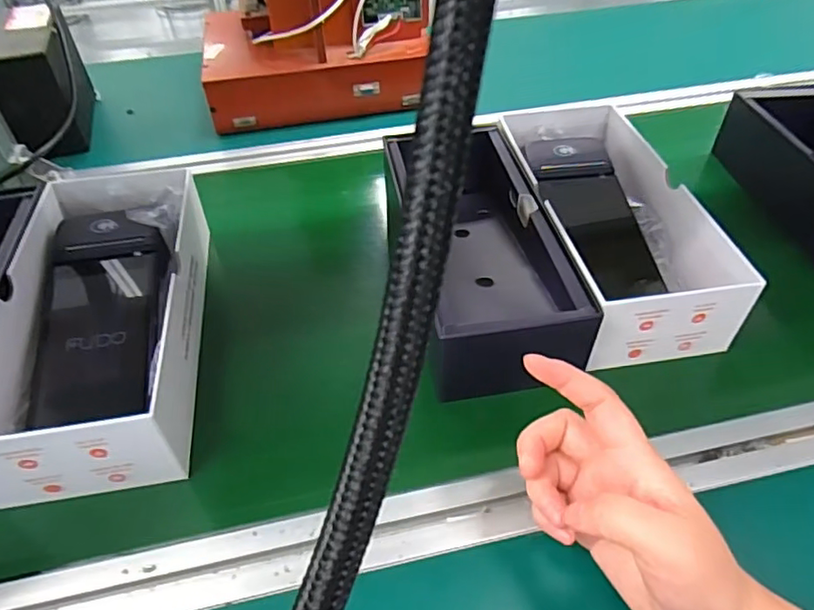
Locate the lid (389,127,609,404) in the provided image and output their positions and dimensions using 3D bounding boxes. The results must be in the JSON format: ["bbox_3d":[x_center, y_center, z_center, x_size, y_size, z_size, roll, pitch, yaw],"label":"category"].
[{"bbox_3d":[0.061,-0.054,0.479,0.098,0.064,0.268,-9,51,-7],"label":"lid"}]

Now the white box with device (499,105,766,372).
[{"bbox_3d":[0.163,-0.081,0.499,0.128,0.063,0.272,-7,51,-5],"label":"white box with device"}]

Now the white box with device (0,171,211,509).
[{"bbox_3d":[-0.225,-0.001,0.430,0.121,0.066,0.266,-8,51,-6],"label":"white box with device"}]

